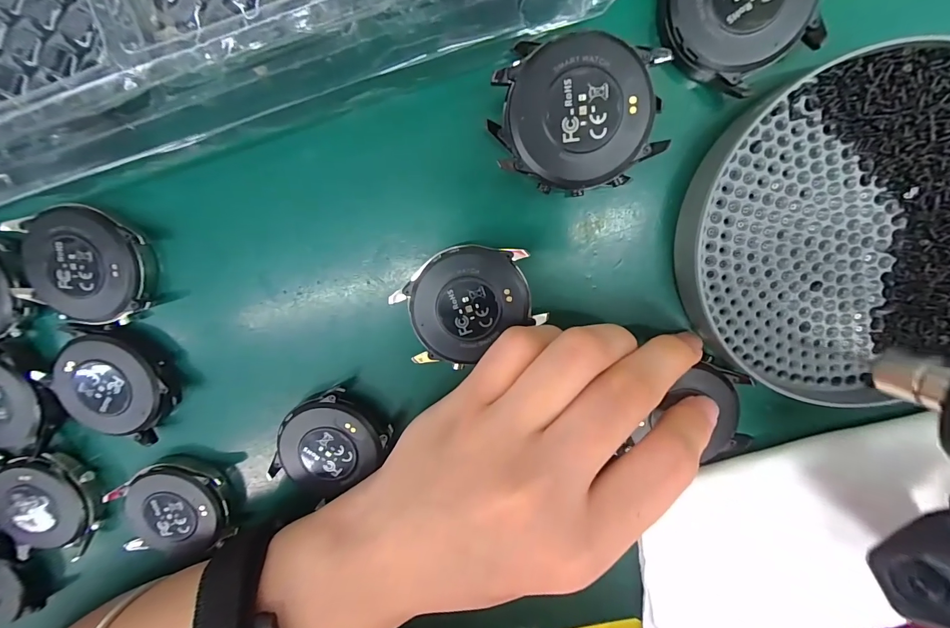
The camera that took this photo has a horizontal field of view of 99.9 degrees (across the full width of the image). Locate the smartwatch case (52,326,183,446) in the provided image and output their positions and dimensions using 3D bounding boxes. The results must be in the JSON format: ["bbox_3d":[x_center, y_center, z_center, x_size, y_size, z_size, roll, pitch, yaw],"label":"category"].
[{"bbox_3d":[-0.148,0.028,0.165,0.048,0.014,0.047,26,103,-3],"label":"smartwatch case"}]

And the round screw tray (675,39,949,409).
[{"bbox_3d":[0.129,-0.027,0.134,0.109,0.015,0.110,1,103,3],"label":"round screw tray"}]

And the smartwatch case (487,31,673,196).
[{"bbox_3d":[0.032,-0.062,0.127,0.051,0.010,0.043,-3,102,3],"label":"smartwatch case"}]

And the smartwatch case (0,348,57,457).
[{"bbox_3d":[-0.209,0.039,0.170,0.049,0.008,0.051,18,103,-1],"label":"smartwatch case"}]

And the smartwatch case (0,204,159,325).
[{"bbox_3d":[-0.151,-0.018,0.154,0.047,0.014,0.044,5,103,2],"label":"smartwatch case"}]

